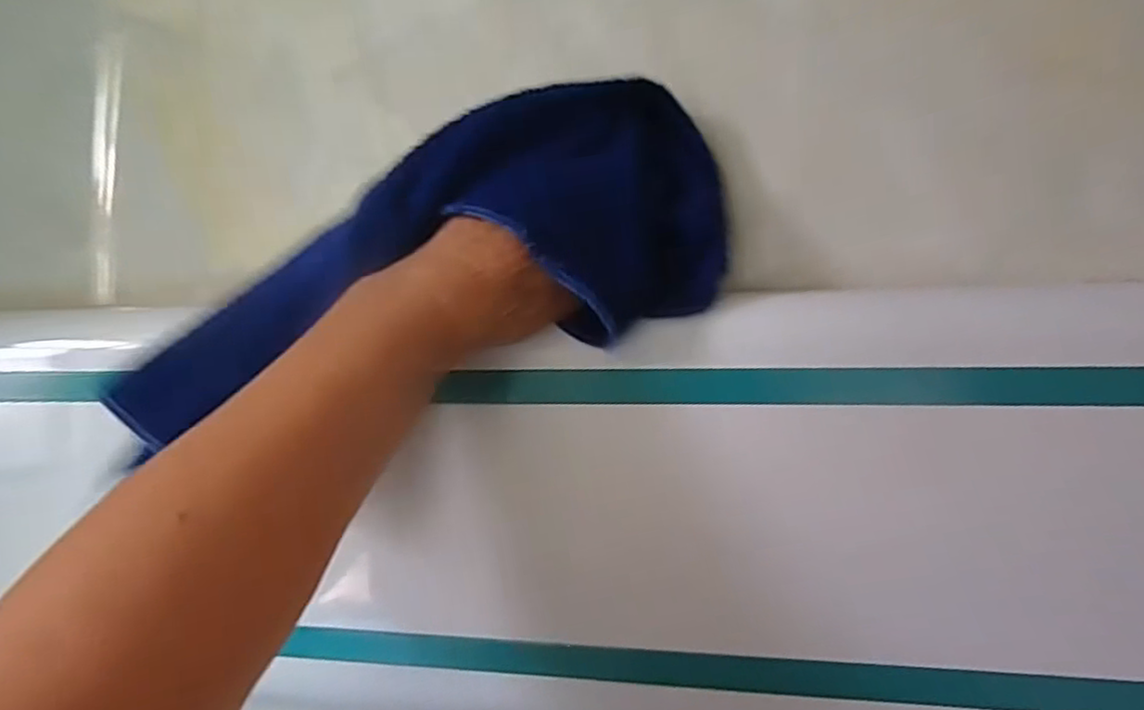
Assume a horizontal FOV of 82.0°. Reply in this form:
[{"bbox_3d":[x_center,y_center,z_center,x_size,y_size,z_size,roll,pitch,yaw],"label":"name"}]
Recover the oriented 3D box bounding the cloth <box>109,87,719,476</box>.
[{"bbox_3d":[-0.057,-0.042,0.269,0.256,0.109,0.047,-18,0,-4],"label":"cloth"}]

